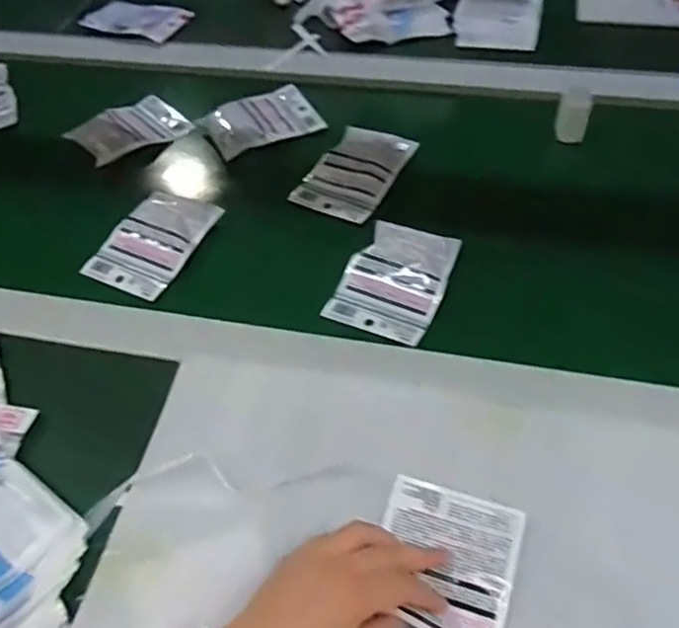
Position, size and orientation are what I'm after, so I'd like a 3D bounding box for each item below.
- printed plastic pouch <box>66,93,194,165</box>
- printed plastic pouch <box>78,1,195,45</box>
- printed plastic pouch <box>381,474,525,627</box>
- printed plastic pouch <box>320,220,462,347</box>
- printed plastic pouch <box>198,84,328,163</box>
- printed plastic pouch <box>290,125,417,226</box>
[{"bbox_3d":[-0.259,-0.231,0.820,0.135,0.036,0.094,-38,58,-23],"label":"printed plastic pouch"},{"bbox_3d":[-0.290,-0.422,0.963,0.132,0.036,0.087,11,53,13],"label":"printed plastic pouch"},{"bbox_3d":[0.067,0.186,0.456,0.095,0.012,0.139,14,55,15],"label":"printed plastic pouch"},{"bbox_3d":[0.053,-0.035,0.639,0.097,0.019,0.120,21,73,15],"label":"printed plastic pouch"},{"bbox_3d":[-0.095,-0.240,0.812,0.131,0.028,0.092,-24,53,-14],"label":"printed plastic pouch"},{"bbox_3d":[0.018,-0.162,0.742,0.093,0.022,0.135,23,57,22],"label":"printed plastic pouch"}]

